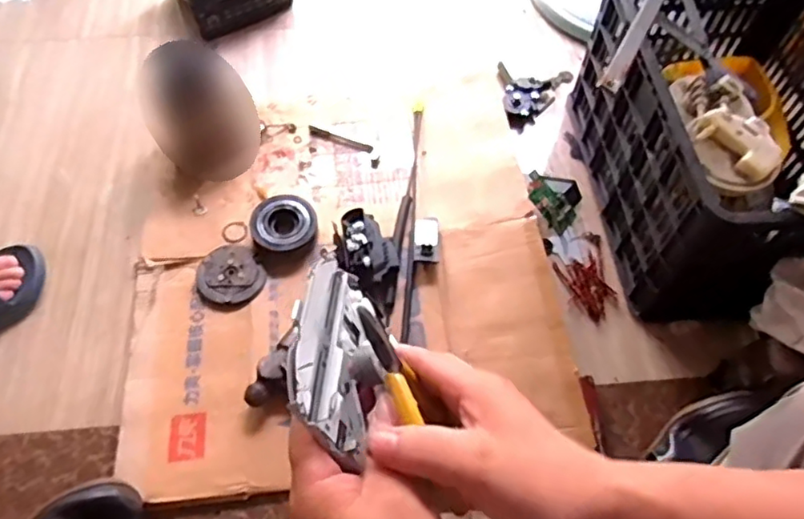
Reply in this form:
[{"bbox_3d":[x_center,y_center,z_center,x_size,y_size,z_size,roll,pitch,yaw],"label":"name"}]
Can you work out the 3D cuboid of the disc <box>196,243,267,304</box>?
[{"bbox_3d":[-0.261,0.023,0.912,0.090,0.017,0.101,-33,66,-18],"label":"disc"}]

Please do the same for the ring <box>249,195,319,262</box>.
[{"bbox_3d":[-0.181,-0.048,0.942,0.100,0.036,0.104,0,60,-1],"label":"ring"}]

